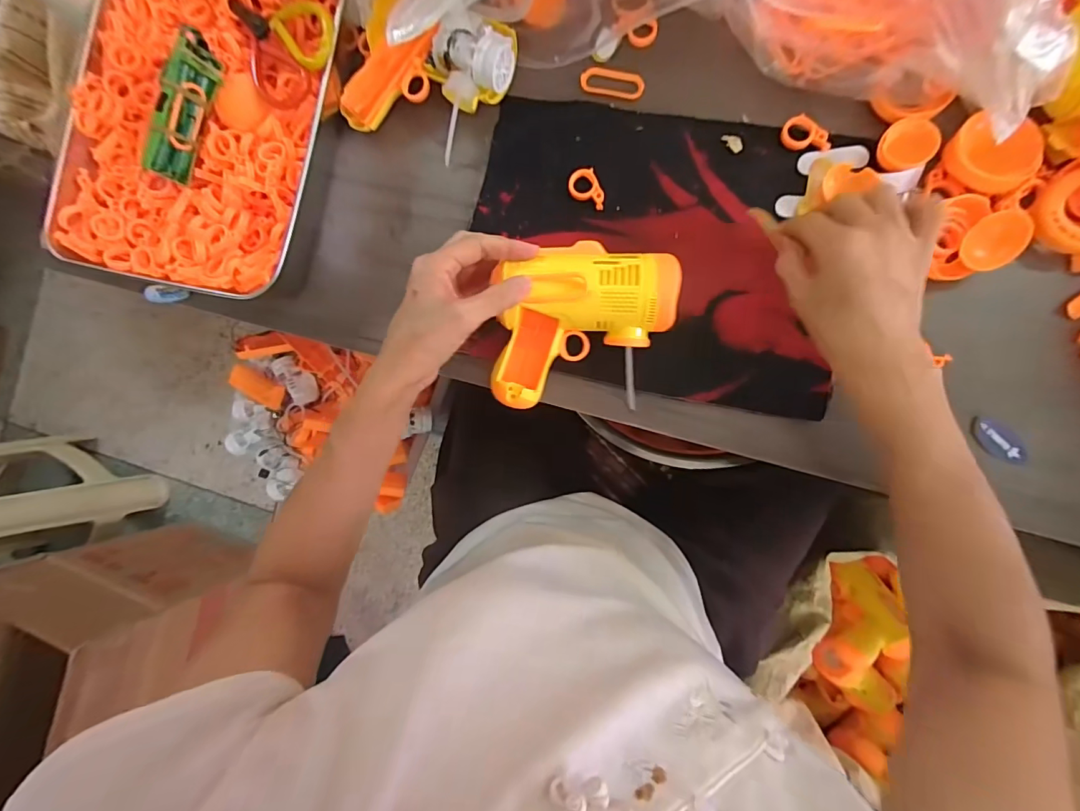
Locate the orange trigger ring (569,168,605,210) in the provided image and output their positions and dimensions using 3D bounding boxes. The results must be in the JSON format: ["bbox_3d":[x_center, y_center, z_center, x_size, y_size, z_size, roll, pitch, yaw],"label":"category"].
[{"bbox_3d":[0.039,-0.181,0.384,0.025,0.004,0.038,-21,86,7],"label":"orange trigger ring"}]

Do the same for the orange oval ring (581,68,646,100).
[{"bbox_3d":[0.061,-0.275,0.389,0.055,0.004,0.022,16,91,9],"label":"orange oval ring"}]

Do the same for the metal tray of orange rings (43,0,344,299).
[{"bbox_3d":[-0.297,-0.260,0.404,0.243,0.057,0.314,14,91,9],"label":"metal tray of orange rings"}]

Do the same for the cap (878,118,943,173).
[{"bbox_3d":[0.274,-0.194,0.339,0.037,0.010,0.037,0,88,8],"label":"cap"}]

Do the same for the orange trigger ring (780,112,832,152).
[{"bbox_3d":[0.209,-0.211,0.359,0.038,0.007,0.023,40,94,7],"label":"orange trigger ring"}]

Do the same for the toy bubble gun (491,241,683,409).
[{"bbox_3d":[0.032,-0.058,0.343,0.132,0.054,0.118,4,89,9],"label":"toy bubble gun"}]

